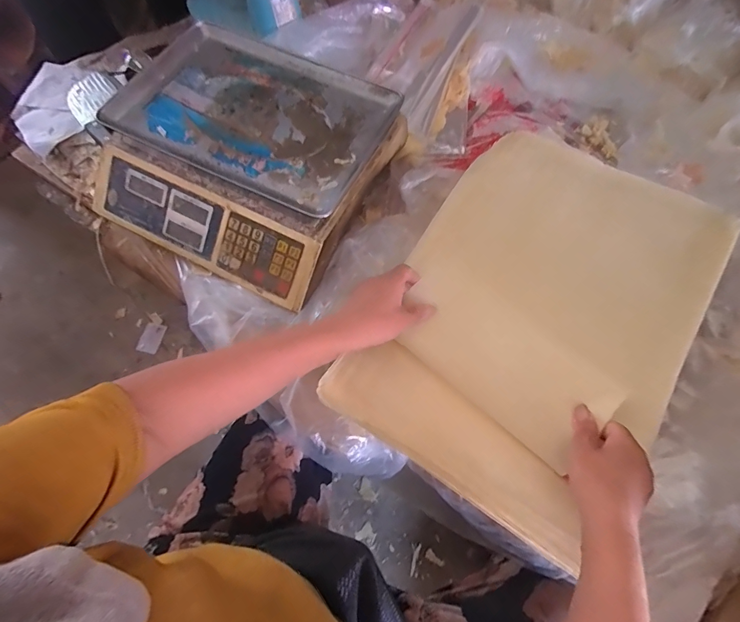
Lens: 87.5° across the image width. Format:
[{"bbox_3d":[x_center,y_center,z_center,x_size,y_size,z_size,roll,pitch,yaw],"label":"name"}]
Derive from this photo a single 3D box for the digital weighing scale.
[{"bbox_3d":[-0.174,-0.218,0.536,0.355,0.088,0.315,25,69,10],"label":"digital weighing scale"}]

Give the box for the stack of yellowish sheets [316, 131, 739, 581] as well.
[{"bbox_3d":[0.208,-0.016,0.468,0.322,0.036,0.487,33,71,13],"label":"stack of yellowish sheets"}]

